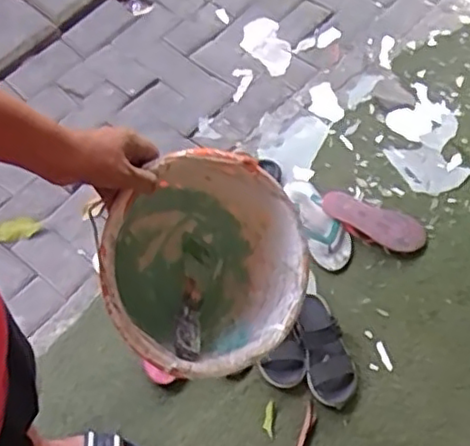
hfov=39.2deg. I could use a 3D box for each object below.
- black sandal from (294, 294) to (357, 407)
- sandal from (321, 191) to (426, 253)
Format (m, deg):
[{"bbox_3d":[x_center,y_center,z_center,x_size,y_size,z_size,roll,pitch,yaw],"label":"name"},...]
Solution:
[{"bbox_3d":[0.186,0.260,1.387,0.101,0.062,0.240,-11,62,-6],"label":"black sandal"},{"bbox_3d":[0.320,0.002,1.545,0.251,0.045,0.094,22,64,11],"label":"sandal"}]

